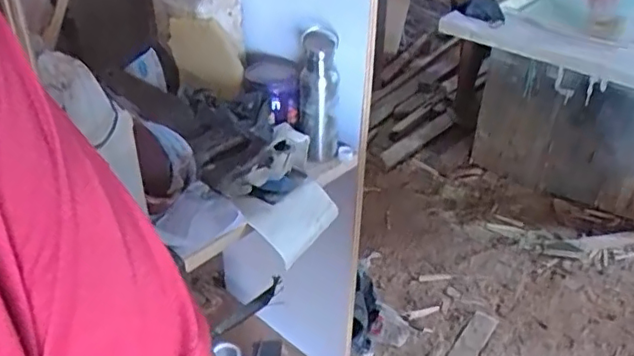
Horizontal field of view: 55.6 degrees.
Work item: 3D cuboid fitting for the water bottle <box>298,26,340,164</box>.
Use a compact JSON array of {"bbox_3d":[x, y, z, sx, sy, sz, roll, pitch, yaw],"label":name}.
[{"bbox_3d":[0.002,-0.149,1.108,0.072,0.227,0.087,-1,37,-2],"label":"water bottle"}]

